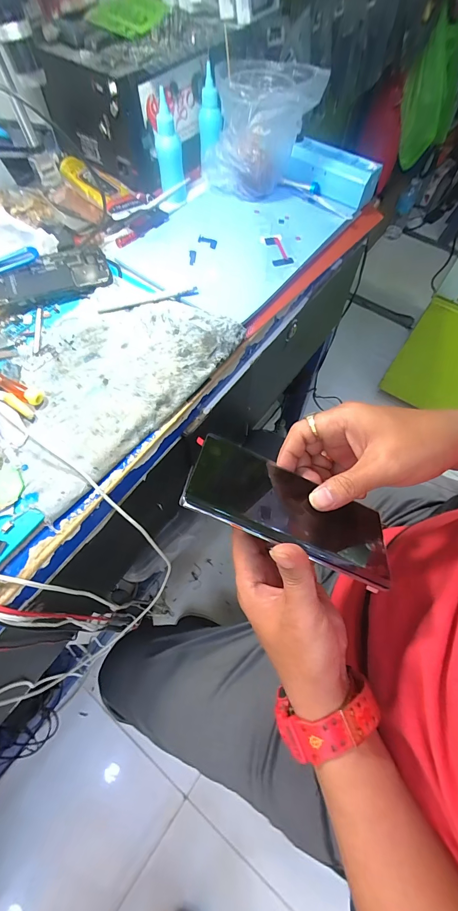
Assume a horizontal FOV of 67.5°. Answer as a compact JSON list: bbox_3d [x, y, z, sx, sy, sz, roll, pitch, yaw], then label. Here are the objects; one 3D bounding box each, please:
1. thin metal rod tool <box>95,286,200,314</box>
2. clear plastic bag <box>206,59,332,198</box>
[{"bbox_3d":[-0.098,-0.188,0.419,0.121,0.010,0.010,-14,64,-7],"label":"thin metal rod tool"},{"bbox_3d":[0.049,-0.433,0.464,0.126,0.117,0.119,26,68,12],"label":"clear plastic bag"}]

